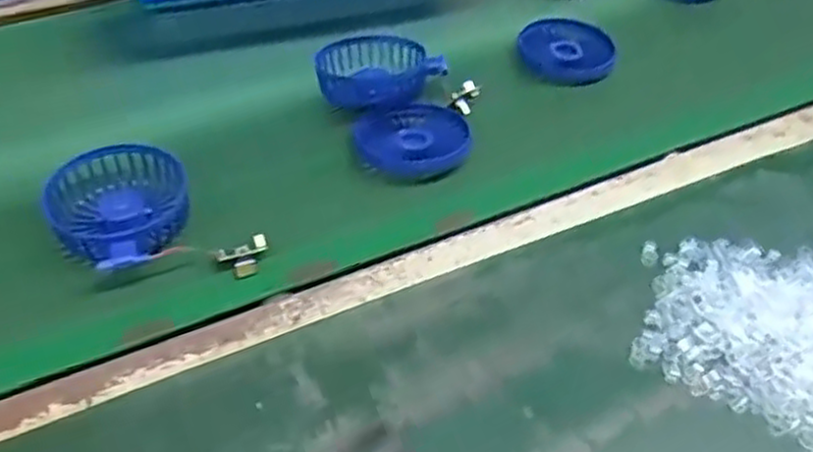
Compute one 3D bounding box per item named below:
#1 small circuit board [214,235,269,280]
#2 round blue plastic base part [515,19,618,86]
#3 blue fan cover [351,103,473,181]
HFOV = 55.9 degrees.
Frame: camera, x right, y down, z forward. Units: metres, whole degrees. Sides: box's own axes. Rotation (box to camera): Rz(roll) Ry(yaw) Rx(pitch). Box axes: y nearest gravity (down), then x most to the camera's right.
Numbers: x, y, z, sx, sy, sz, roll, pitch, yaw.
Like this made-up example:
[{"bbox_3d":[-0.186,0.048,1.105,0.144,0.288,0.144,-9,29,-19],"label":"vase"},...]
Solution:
[{"bbox_3d":[-0.102,0.021,0.490,0.034,0.018,0.017,-29,55,-28],"label":"small circuit board"},{"bbox_3d":[0.142,-0.154,0.674,0.081,0.013,0.091,32,52,23],"label":"round blue plastic base part"},{"bbox_3d":[0.005,-0.065,0.579,0.087,0.009,0.077,-7,48,-11],"label":"blue fan cover"}]

